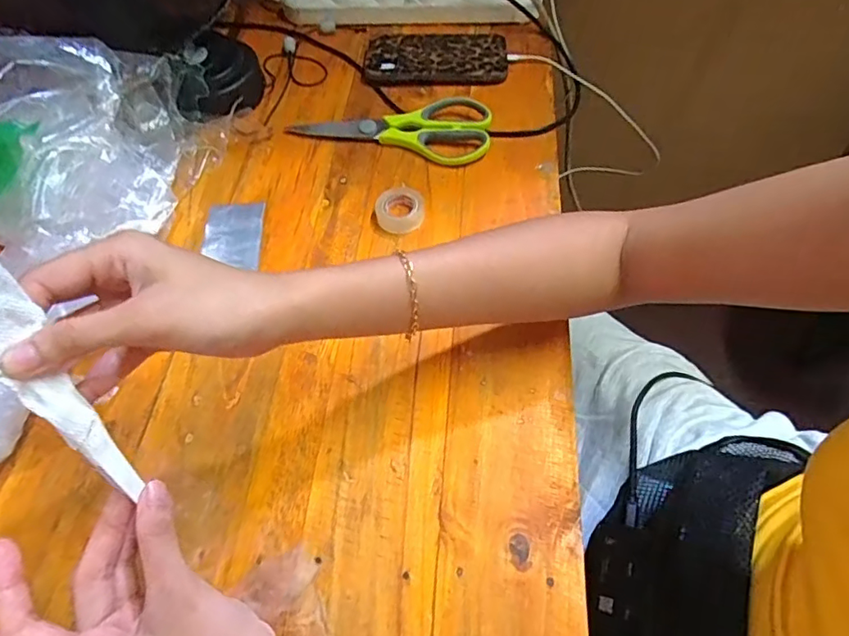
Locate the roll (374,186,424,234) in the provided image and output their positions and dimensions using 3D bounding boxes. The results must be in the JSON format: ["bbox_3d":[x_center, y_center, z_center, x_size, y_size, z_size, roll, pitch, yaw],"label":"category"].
[{"bbox_3d":[-0.022,-0.097,0.470,0.043,0.015,0.046,-1,59,2],"label":"roll"}]

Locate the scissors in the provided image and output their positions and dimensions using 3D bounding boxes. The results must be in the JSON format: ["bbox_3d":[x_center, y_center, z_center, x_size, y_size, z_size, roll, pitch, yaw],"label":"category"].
[{"bbox_3d":[-0.030,-0.194,0.526,0.192,0.019,0.074,12,60,10],"label":"scissors"}]

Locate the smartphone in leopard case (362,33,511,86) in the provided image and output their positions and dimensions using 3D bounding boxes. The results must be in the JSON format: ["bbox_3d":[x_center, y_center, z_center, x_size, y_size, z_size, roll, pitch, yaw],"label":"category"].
[{"bbox_3d":[0.012,-0.286,0.581,0.151,0.014,0.086,-1,59,2],"label":"smartphone in leopard case"}]

